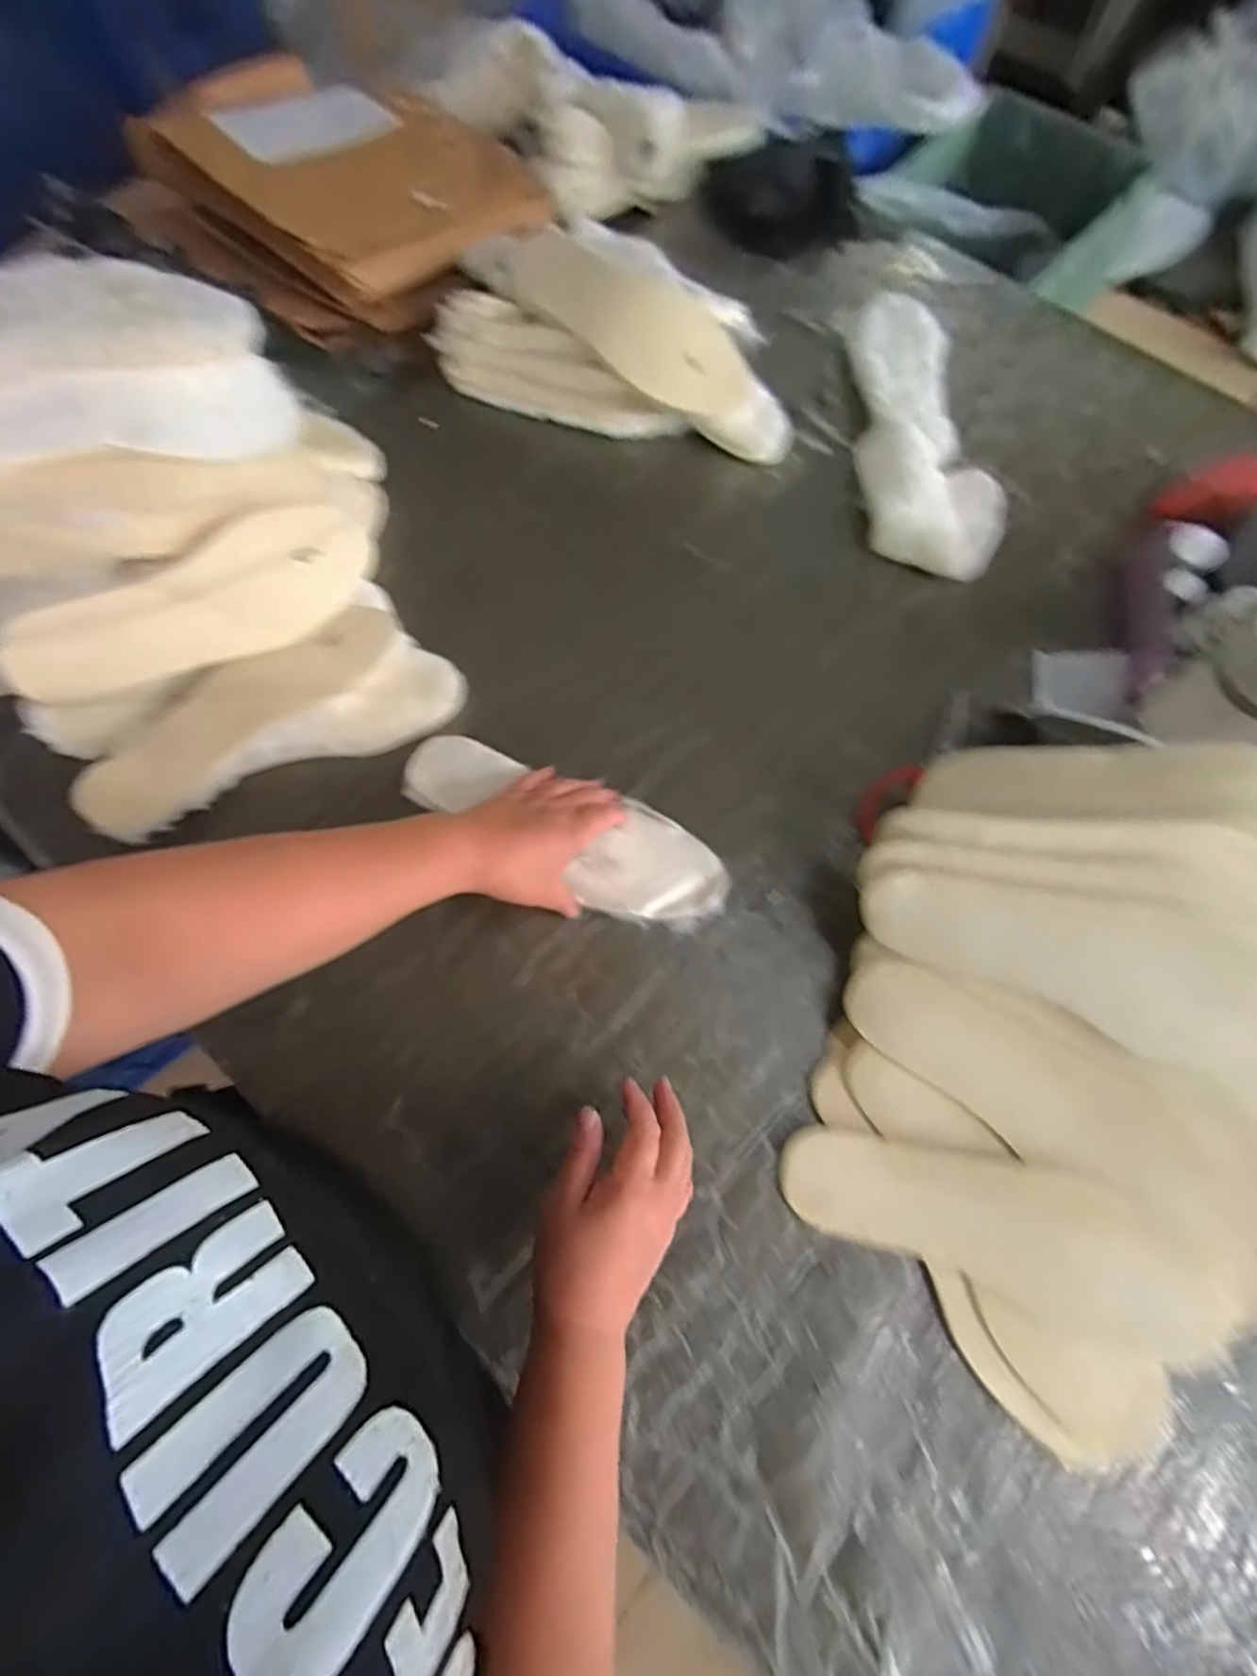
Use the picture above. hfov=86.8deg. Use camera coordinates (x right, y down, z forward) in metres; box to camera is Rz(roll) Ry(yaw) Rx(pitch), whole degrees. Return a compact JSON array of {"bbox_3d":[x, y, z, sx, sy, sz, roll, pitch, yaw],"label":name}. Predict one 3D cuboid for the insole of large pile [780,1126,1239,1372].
[{"bbox_3d":[0.243,0.253,0.439,0.266,0.010,0.092,16,81,15],"label":"insole of large pile"}]

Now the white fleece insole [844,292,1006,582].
[{"bbox_3d":[0.314,-0.456,0.731,0.138,0.037,0.403,-1,69,-2],"label":"white fleece insole"}]

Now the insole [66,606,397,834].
[{"bbox_3d":[-0.310,-0.107,0.542,0.070,0.012,0.271,46,69,6],"label":"insole"}]

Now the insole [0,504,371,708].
[{"bbox_3d":[-0.330,-0.180,0.527,0.271,0.090,0.019,-39,44,-22],"label":"insole"}]

